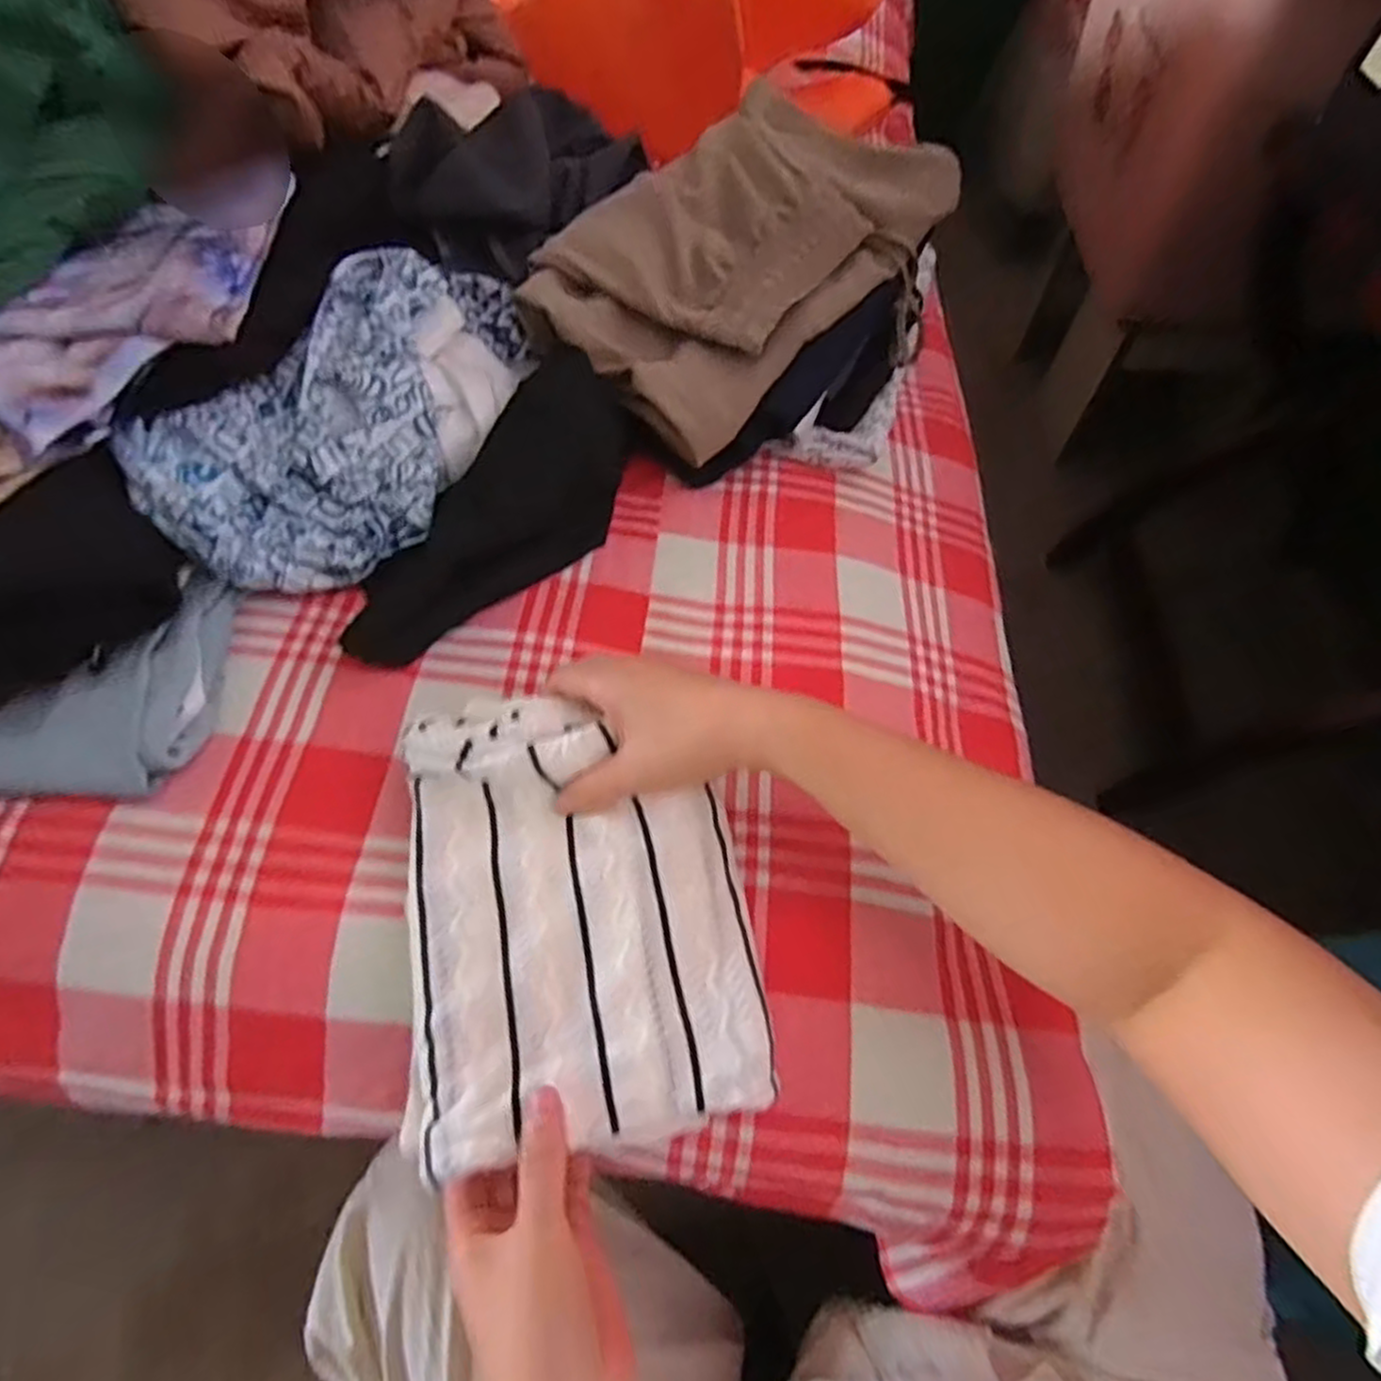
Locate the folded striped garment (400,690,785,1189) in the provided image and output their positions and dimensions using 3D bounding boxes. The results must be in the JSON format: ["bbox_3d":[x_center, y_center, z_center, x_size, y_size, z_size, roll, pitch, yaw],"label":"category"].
[{"bbox_3d":[-0.059,0.105,0.382,0.171,0.053,0.214,-8,58,-6],"label":"folded striped garment"}]

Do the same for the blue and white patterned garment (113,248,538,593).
[{"bbox_3d":[-0.233,-0.206,0.541,0.160,0.090,0.309,28,62,16],"label":"blue and white patterned garment"}]

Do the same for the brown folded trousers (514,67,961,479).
[{"bbox_3d":[0.054,-0.348,0.612,0.243,0.056,0.339,41,75,2],"label":"brown folded trousers"}]

